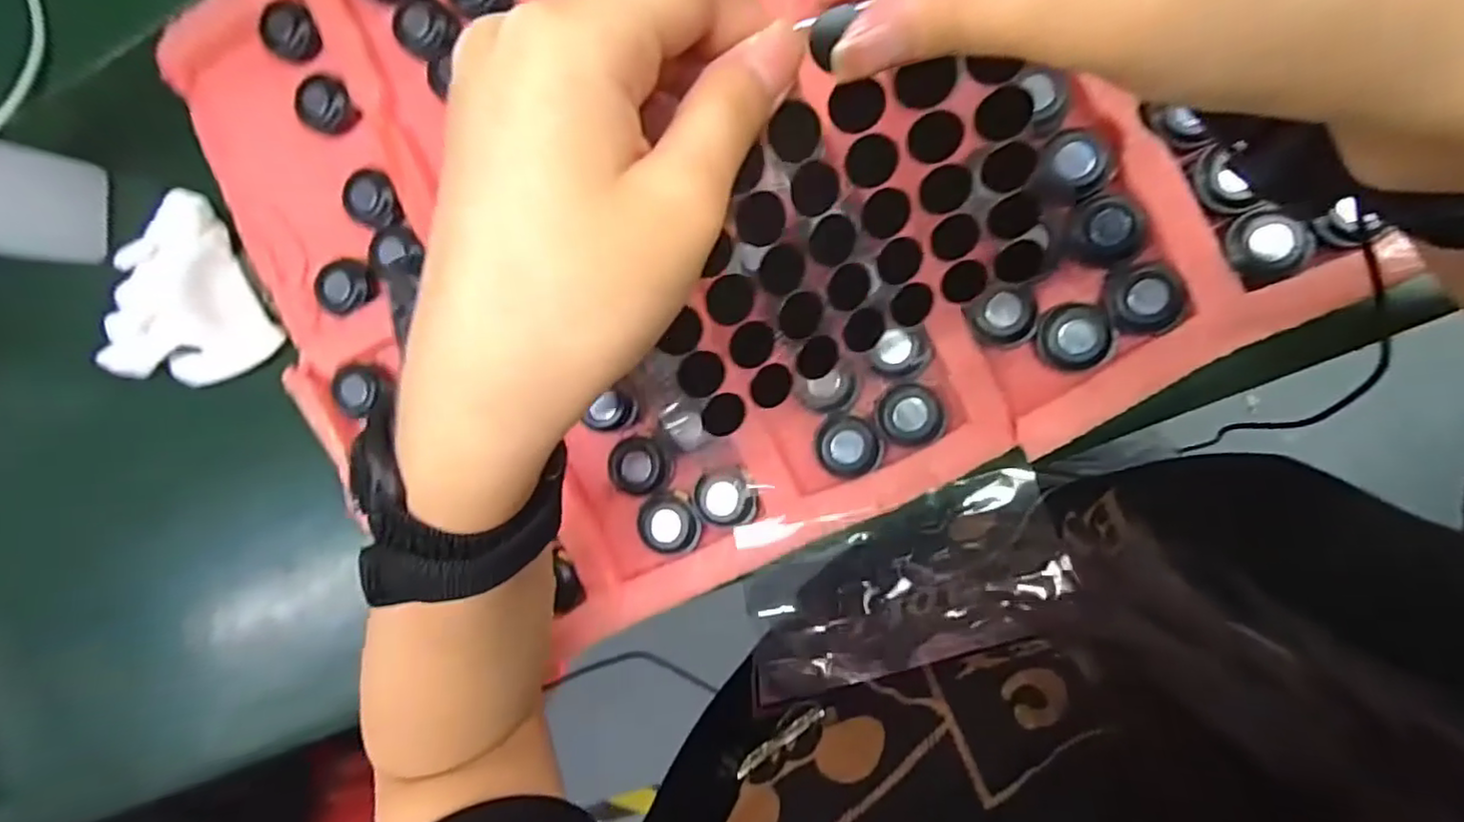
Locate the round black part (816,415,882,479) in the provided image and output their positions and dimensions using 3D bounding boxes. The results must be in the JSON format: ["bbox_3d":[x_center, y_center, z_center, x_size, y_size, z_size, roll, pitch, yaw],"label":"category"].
[{"bbox_3d":[0.051,0.016,0.284,0.027,0.004,0.027,-6,93,9],"label":"round black part"}]

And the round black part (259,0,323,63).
[{"bbox_3d":[-0.224,-0.192,0.327,0.032,0.008,0.026,10,96,8],"label":"round black part"}]

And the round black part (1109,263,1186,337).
[{"bbox_3d":[0.169,-0.045,0.261,0.027,0.006,0.027,1,94,9],"label":"round black part"}]

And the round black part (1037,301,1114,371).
[{"bbox_3d":[0.143,-0.031,0.268,0.027,0.005,0.027,1,94,9],"label":"round black part"}]

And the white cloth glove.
[{"bbox_3d":[-0.310,-0.056,0.358,0.088,0.025,0.102,-31,89,10],"label":"white cloth glove"}]

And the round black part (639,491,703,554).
[{"bbox_3d":[-0.029,0.053,0.305,0.029,0.007,0.027,1,94,9],"label":"round black part"}]

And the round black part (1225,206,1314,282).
[{"bbox_3d":[0.209,-0.065,0.252,0.023,0.009,0.027,-23,90,10],"label":"round black part"}]

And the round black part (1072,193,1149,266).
[{"bbox_3d":[0.154,-0.074,0.262,0.028,0.004,0.028,1,94,9],"label":"round black part"}]

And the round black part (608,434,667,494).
[{"bbox_3d":[-0.044,0.026,0.305,0.028,0.006,0.027,1,94,9],"label":"round black part"}]

